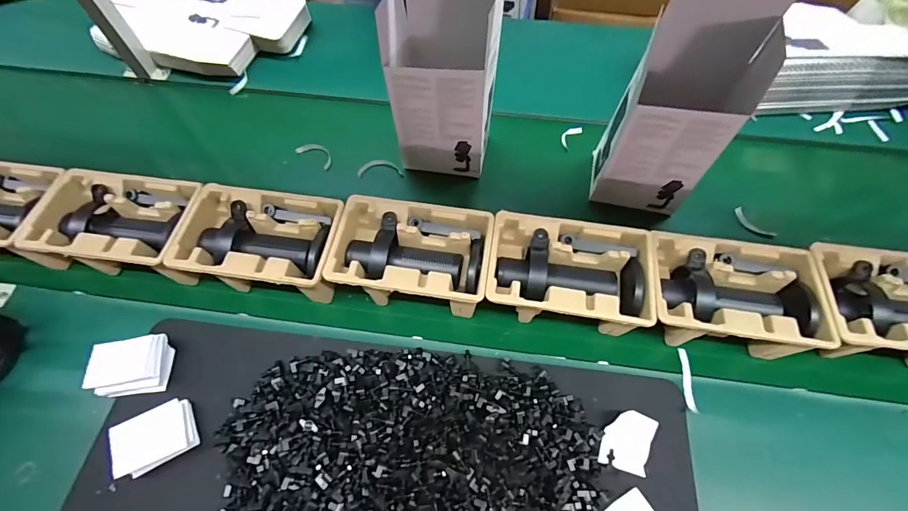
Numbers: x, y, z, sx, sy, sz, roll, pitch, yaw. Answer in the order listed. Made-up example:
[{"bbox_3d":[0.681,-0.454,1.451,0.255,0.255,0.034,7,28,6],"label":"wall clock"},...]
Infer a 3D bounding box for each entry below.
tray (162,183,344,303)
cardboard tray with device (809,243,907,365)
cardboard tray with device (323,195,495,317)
[{"bbox_3d":[-0.290,-0.014,0.639,0.237,0.105,0.156,6,66,1],"label":"tray"},{"bbox_3d":[0.613,0.079,0.584,0.227,0.103,0.150,7,66,1],"label":"cardboard tray with device"},{"bbox_3d":[-0.063,0.001,0.621,0.233,0.093,0.154,8,65,1],"label":"cardboard tray with device"}]

